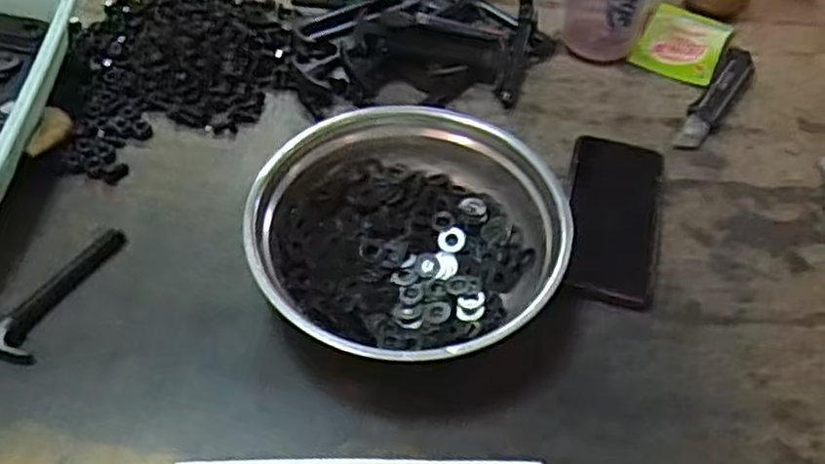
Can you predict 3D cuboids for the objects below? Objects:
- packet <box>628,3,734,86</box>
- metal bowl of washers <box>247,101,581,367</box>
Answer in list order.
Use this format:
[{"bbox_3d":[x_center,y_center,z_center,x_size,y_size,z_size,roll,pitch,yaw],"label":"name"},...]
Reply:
[{"bbox_3d":[0.273,-0.191,0.768,0.079,0.017,0.106,26,54,16],"label":"packet"},{"bbox_3d":[-0.005,-0.001,0.547,0.207,0.078,0.191,2,51,-2],"label":"metal bowl of washers"}]

